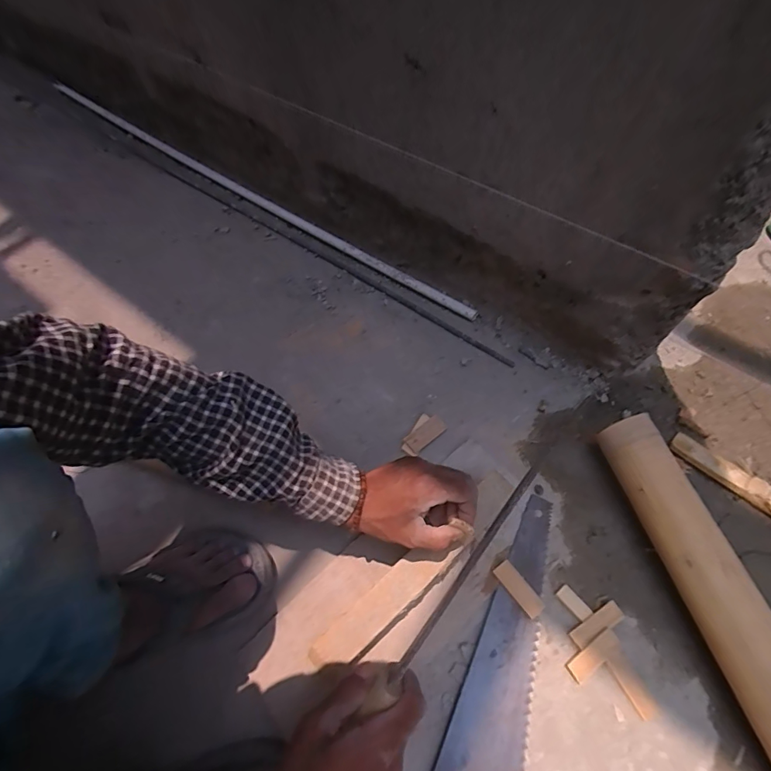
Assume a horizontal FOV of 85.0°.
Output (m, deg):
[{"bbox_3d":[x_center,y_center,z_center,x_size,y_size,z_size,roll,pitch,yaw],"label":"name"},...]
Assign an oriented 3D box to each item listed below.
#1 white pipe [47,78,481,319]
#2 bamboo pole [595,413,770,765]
[{"bbox_3d":[-0.301,-0.400,0.829,1.077,0.027,0.027,34,69,19],"label":"white pipe"},{"bbox_3d":[0.381,0.339,0.392,0.066,0.077,0.665,-14,62,-4],"label":"bamboo pole"}]

